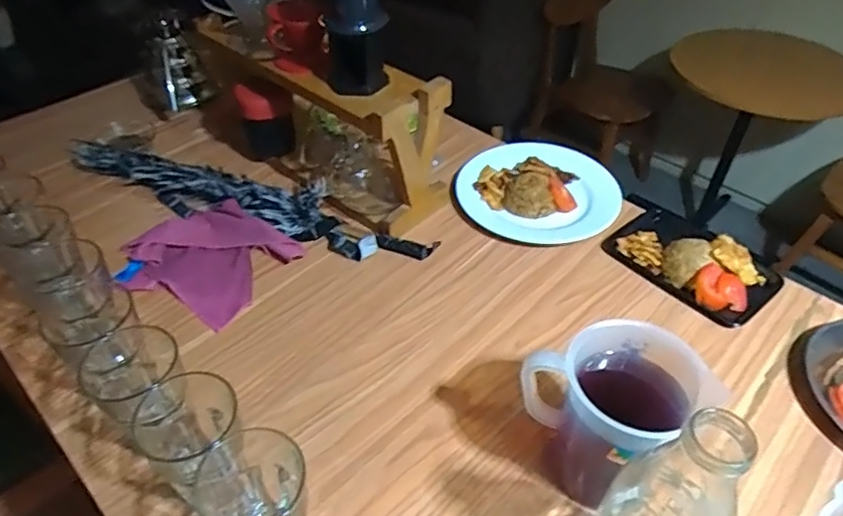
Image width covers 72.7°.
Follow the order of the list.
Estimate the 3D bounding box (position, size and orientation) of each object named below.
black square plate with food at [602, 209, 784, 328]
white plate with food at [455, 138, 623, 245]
[{"bbox_3d":[0.382,-0.013,0.793,0.147,0.052,0.210,-31,52,-28],"label":"black square plate with food"},{"bbox_3d":[0.183,-0.112,0.906,0.252,0.050,0.220,12,45,12],"label":"white plate with food"}]

